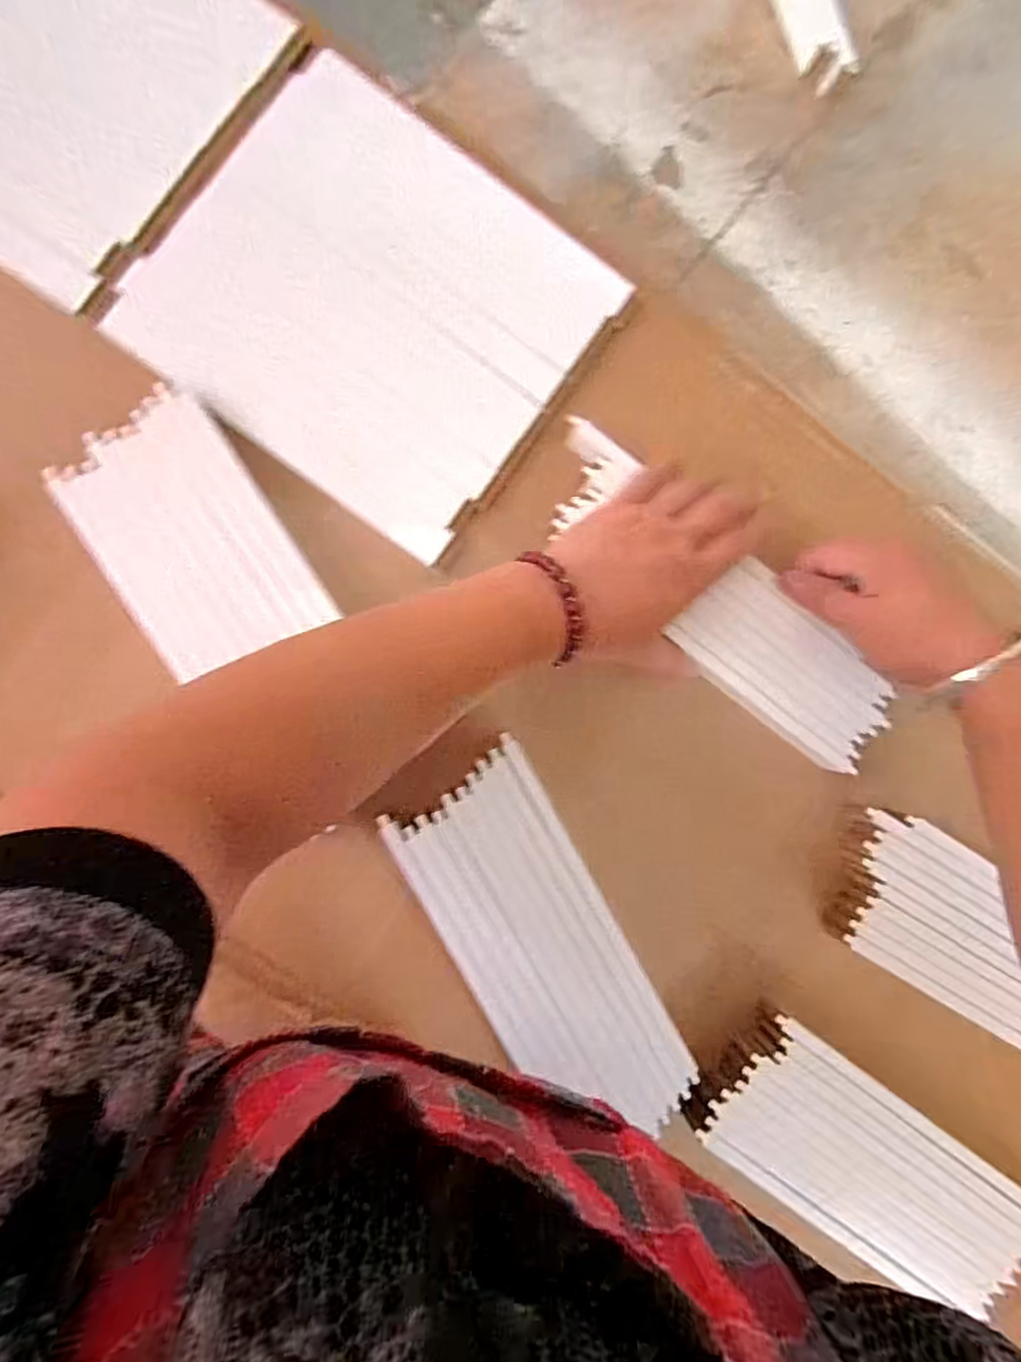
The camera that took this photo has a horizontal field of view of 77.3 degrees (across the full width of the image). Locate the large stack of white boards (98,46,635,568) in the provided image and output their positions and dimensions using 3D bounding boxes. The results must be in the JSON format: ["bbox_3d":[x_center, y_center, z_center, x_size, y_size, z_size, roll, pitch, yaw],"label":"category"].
[{"bbox_3d":[-0.083,-0.227,0.388,0.237,0.015,0.216,36,85,-6],"label":"large stack of white boards"}]

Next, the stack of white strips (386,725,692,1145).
[{"bbox_3d":[0.019,0.163,0.390,0.093,0.026,0.233,-28,93,-7],"label":"stack of white strips"}]

